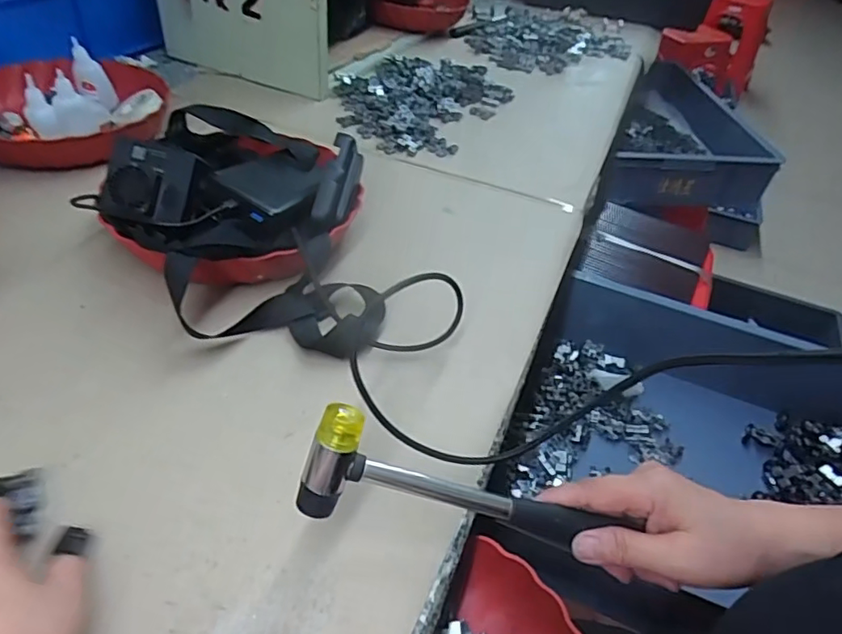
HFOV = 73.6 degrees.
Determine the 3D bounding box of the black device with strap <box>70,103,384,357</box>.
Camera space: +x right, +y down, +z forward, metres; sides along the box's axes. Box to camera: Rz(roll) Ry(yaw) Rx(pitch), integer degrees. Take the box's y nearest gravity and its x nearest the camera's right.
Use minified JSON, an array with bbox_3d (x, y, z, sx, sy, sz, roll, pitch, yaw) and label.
[{"bbox_3d":[-0.175,-0.097,0.531,0.243,0.088,0.305,-3,43,-11],"label":"black device with strap"}]

